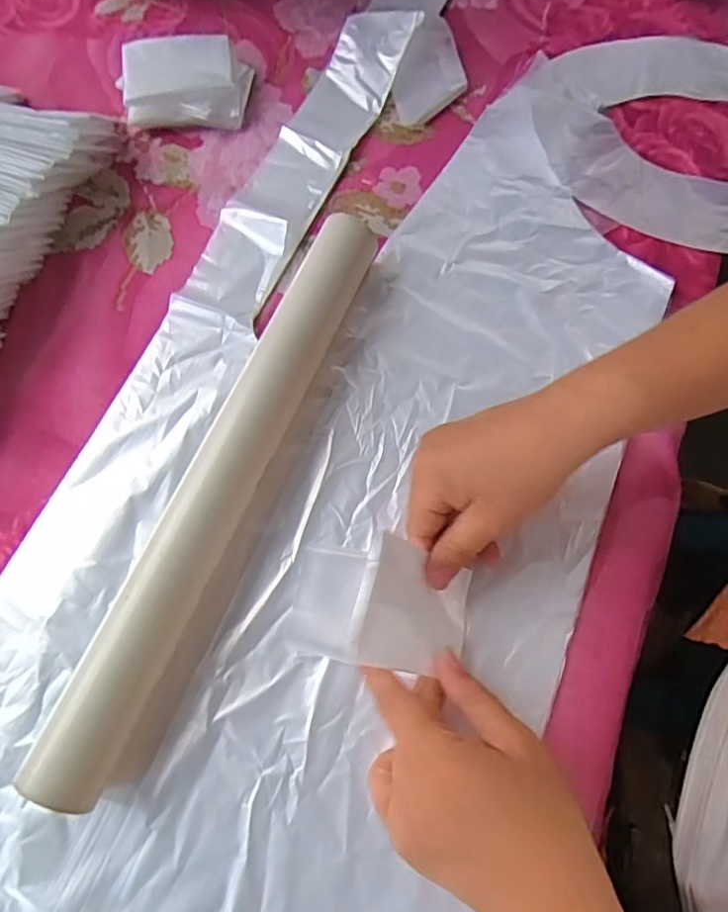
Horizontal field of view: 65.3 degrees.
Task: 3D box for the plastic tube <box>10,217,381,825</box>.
[{"bbox_3d":[-0.080,0.008,0.320,0.047,0.044,0.346,23,71,7],"label":"plastic tube"}]

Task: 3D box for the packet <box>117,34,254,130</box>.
[{"bbox_3d":[-0.136,-0.287,0.433,0.090,0.026,0.071,-1,70,-2],"label":"packet"}]

